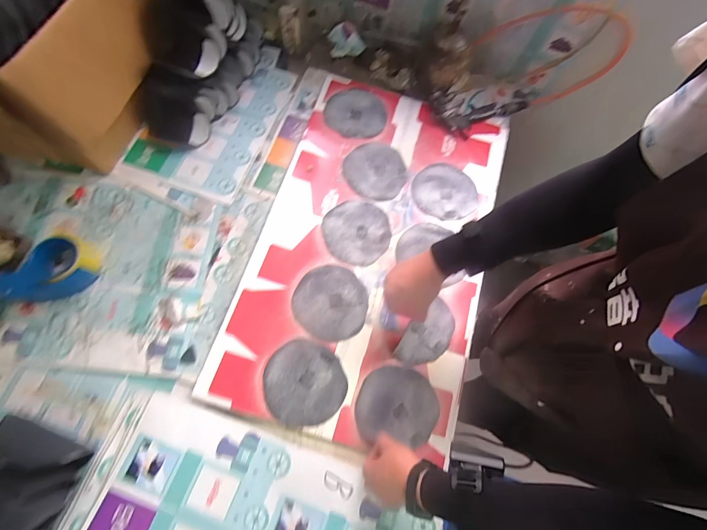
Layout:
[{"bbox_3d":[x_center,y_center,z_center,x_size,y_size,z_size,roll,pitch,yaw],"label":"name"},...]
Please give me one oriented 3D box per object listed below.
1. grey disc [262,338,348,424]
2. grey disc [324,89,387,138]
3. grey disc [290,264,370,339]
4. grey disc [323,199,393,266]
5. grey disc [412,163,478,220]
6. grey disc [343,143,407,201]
[{"bbox_3d":[-0.087,0.210,0.594,0.142,0.008,0.141,1,71,-2],"label":"grey disc"},{"bbox_3d":[0.003,-0.369,0.794,0.141,0.011,0.141,1,71,-2],"label":"grey disc"},{"bbox_3d":[-0.045,0.073,0.645,0.140,0.008,0.143,1,71,-2],"label":"grey disc"},{"bbox_3d":[0.010,-0.072,0.694,0.145,0.005,0.140,1,71,-2],"label":"grey disc"},{"bbox_3d":[0.206,-0.168,0.740,0.141,0.008,0.142,1,71,-2],"label":"grey disc"},{"bbox_3d":[0.049,-0.215,0.746,0.134,0.006,0.144,1,71,-2],"label":"grey disc"}]

